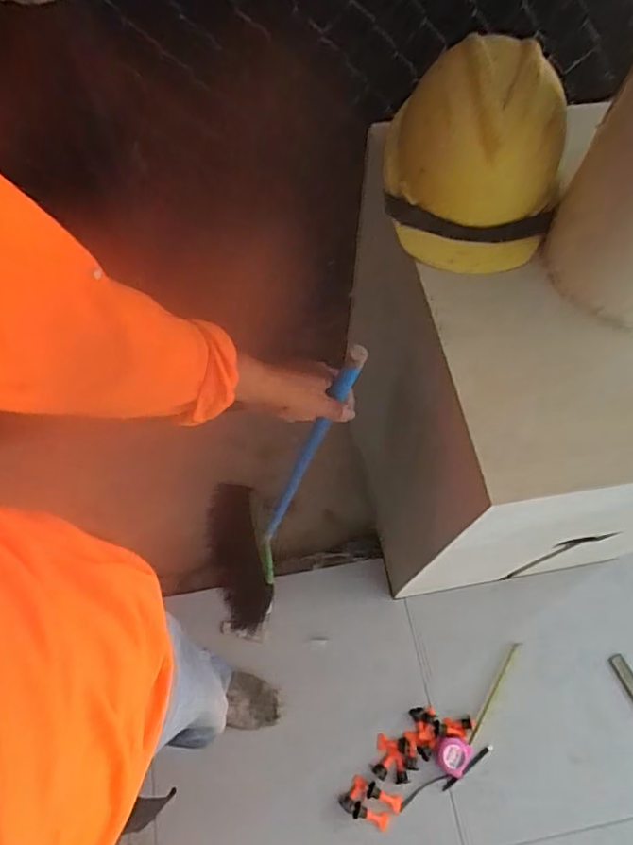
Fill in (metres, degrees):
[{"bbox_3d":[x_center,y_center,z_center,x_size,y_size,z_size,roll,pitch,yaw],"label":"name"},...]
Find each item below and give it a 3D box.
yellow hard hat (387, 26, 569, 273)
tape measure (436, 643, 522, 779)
[{"bbox_3d":[0.185,-0.317,0.652,0.193,0.173,0.200,5,62,2],"label":"yellow hard hat"},{"bbox_3d":[0.368,0.623,1.212,0.070,0.028,0.317,40,59,14],"label":"tape measure"}]

